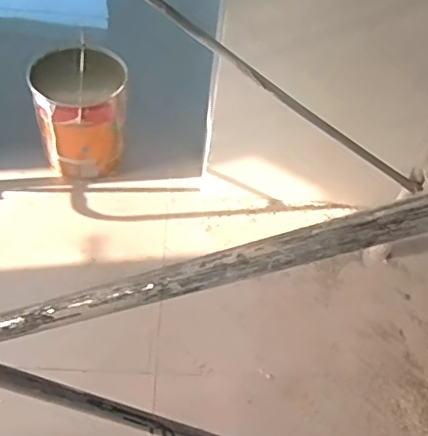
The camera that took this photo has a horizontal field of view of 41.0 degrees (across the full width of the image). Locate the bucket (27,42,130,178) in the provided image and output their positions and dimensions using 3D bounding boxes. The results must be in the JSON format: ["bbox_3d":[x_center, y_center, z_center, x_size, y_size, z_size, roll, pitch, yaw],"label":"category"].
[{"bbox_3d":[-0.421,-0.356,1.839,0.275,0.361,0.288,3,52,-4],"label":"bucket"}]

